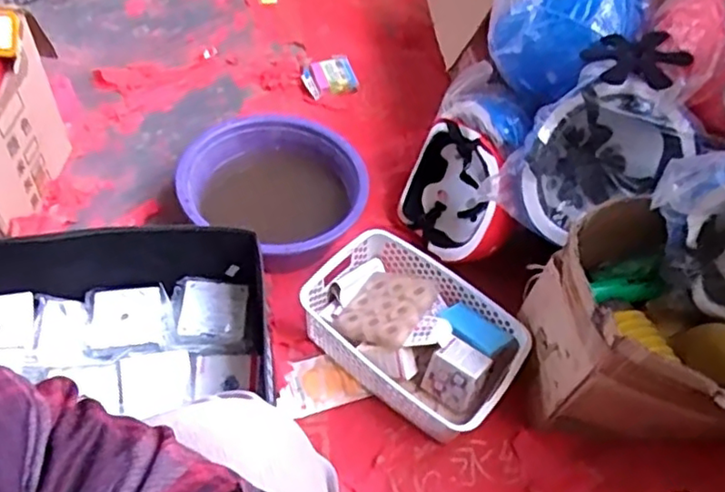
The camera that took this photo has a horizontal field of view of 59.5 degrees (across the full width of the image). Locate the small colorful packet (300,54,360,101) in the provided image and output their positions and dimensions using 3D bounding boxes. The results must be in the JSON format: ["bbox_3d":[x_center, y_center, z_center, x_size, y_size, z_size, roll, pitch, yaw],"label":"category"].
[{"bbox_3d":[-0.067,-0.348,1.295,0.104,0.025,0.107,-13,54,-15],"label":"small colorful packet"}]

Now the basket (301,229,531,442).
[{"bbox_3d":[0.074,0.118,0.901,0.209,0.086,0.306,-35,63,-28],"label":"basket"}]

